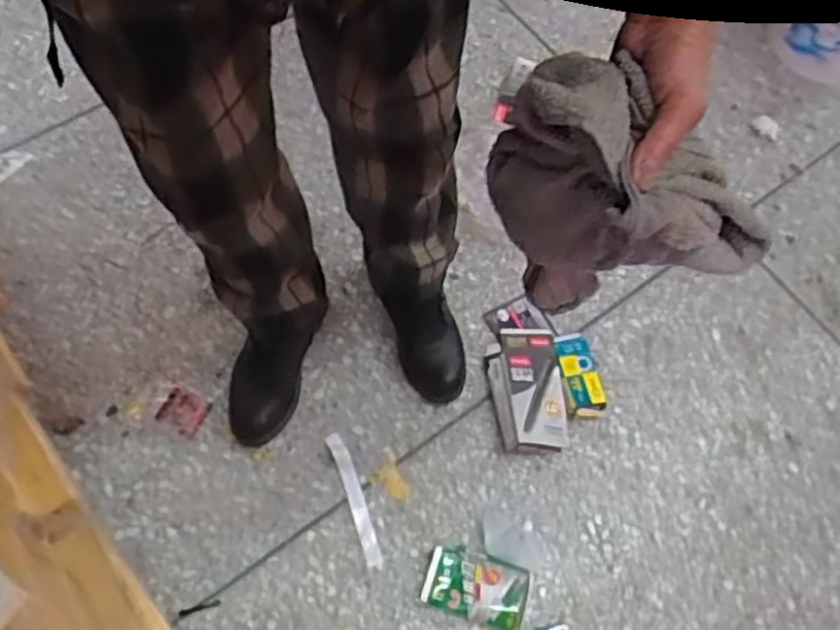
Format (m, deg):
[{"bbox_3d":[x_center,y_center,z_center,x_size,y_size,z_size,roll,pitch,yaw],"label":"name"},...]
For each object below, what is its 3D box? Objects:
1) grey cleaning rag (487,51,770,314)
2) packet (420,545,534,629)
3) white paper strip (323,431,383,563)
[{"bbox_3d":[0.132,-0.074,0.519,0.179,0.162,0.097,38,69,14],"label":"grey cleaning rag"},{"bbox_3d":[0.078,0.364,1.018,0.138,0.030,0.083,18,65,3],"label":"packet"},{"bbox_3d":[-0.092,0.256,1.065,0.026,0.005,0.191,-18,68,-13],"label":"white paper strip"}]

